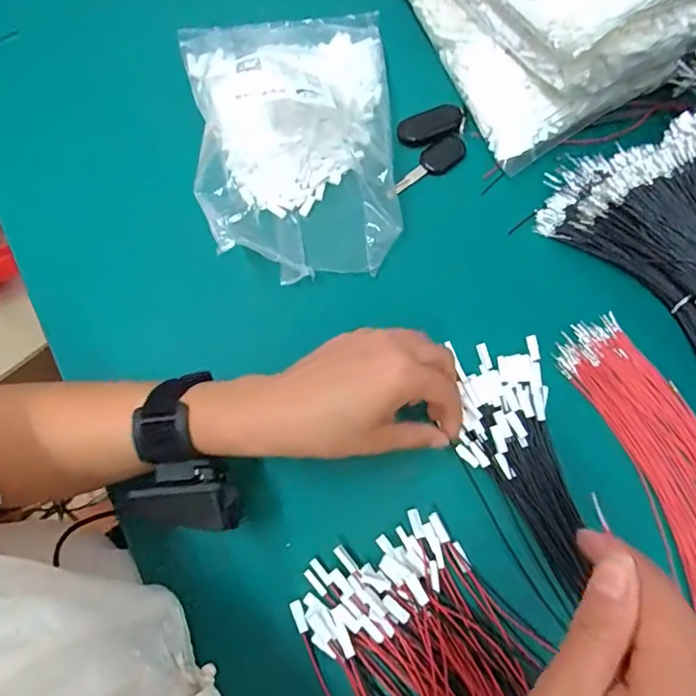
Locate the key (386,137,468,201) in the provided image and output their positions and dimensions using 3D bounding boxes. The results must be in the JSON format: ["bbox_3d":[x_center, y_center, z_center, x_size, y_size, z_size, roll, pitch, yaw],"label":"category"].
[{"bbox_3d":[0.066,-0.159,0.445,0.079,0.010,0.028,-26,73,-6],"label":"key"}]

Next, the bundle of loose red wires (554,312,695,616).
[{"bbox_3d":[0.231,0.088,0.356,0.079,0.009,0.239,-25,73,-6],"label":"bundle of loose red wires"}]

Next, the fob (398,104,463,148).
[{"bbox_3d":[0.072,-0.196,0.449,0.056,0.007,0.028,-20,72,9],"label":"fob"}]

